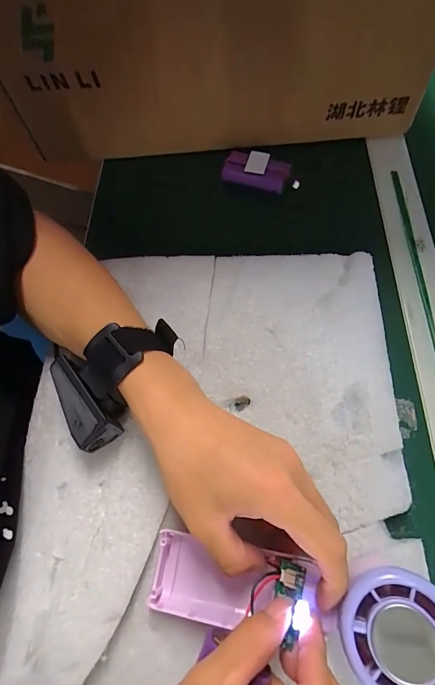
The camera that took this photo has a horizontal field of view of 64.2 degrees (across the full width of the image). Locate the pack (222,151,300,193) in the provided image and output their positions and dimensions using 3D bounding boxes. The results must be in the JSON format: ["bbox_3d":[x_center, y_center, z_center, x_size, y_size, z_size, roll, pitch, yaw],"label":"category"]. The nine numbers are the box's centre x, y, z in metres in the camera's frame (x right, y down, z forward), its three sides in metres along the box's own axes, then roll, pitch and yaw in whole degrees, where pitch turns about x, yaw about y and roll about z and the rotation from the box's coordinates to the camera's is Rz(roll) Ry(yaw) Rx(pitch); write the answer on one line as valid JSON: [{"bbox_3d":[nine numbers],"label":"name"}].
[{"bbox_3d":[0.046,-0.182,0.367,0.082,0.017,0.033,16,71,11],"label":"pack"}]

